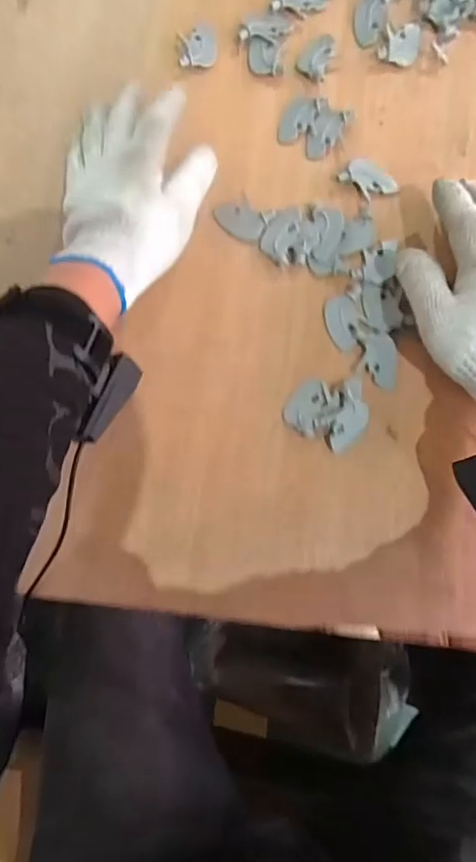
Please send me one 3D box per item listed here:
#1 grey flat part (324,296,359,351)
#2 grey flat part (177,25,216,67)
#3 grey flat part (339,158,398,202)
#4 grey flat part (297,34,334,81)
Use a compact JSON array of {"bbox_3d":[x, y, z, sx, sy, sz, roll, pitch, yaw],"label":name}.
[{"bbox_3d":[0.082,-0.085,0.403,0.024,0.004,0.045,-10,82,1],"label":"grey flat part"},{"bbox_3d":[-0.035,-0.333,0.440,0.032,0.008,0.040,-8,82,1],"label":"grey flat part"},{"bbox_3d":[0.107,-0.203,0.415,0.044,0.009,0.028,35,85,6],"label":"grey flat part"},{"bbox_3d":[0.068,-0.319,0.434,0.027,0.004,0.039,27,84,5],"label":"grey flat part"}]

